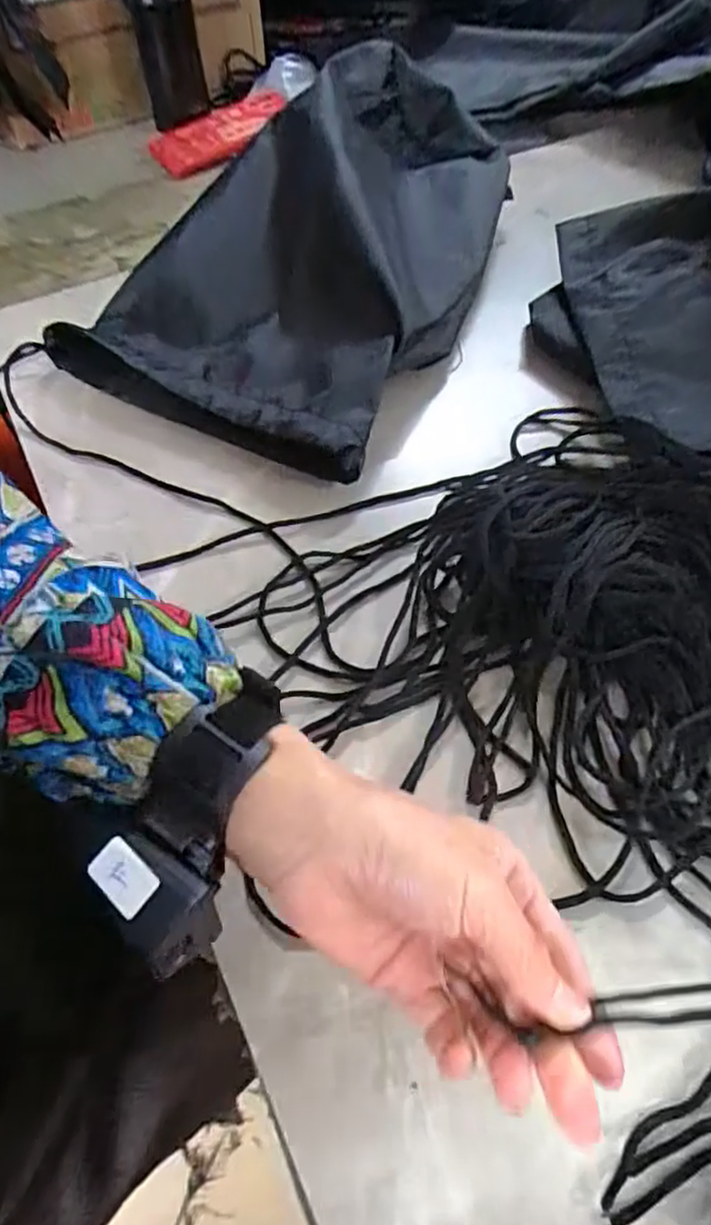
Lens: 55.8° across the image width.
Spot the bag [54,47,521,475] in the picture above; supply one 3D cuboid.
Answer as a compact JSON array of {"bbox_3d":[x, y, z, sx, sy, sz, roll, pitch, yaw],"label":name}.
[{"bbox_3d":[-0.022,-0.311,0.532,0.259,0.102,0.403,24,62,16],"label":"bag"}]

